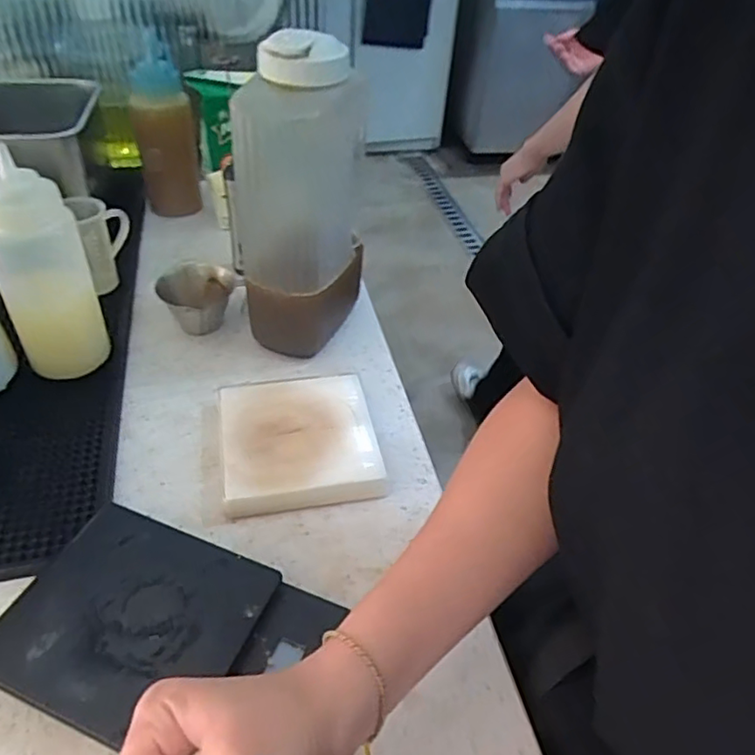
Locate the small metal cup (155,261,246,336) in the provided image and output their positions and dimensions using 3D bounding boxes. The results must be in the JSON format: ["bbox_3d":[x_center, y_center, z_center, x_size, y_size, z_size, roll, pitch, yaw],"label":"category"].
[{"bbox_3d":[-0.177,-0.078,0.611,0.057,0.050,0.076,29,47,24],"label":"small metal cup"}]

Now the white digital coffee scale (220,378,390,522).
[{"bbox_3d":[-0.064,0.049,0.502,0.119,0.025,0.124,-6,43,-12],"label":"white digital coffee scale"}]

